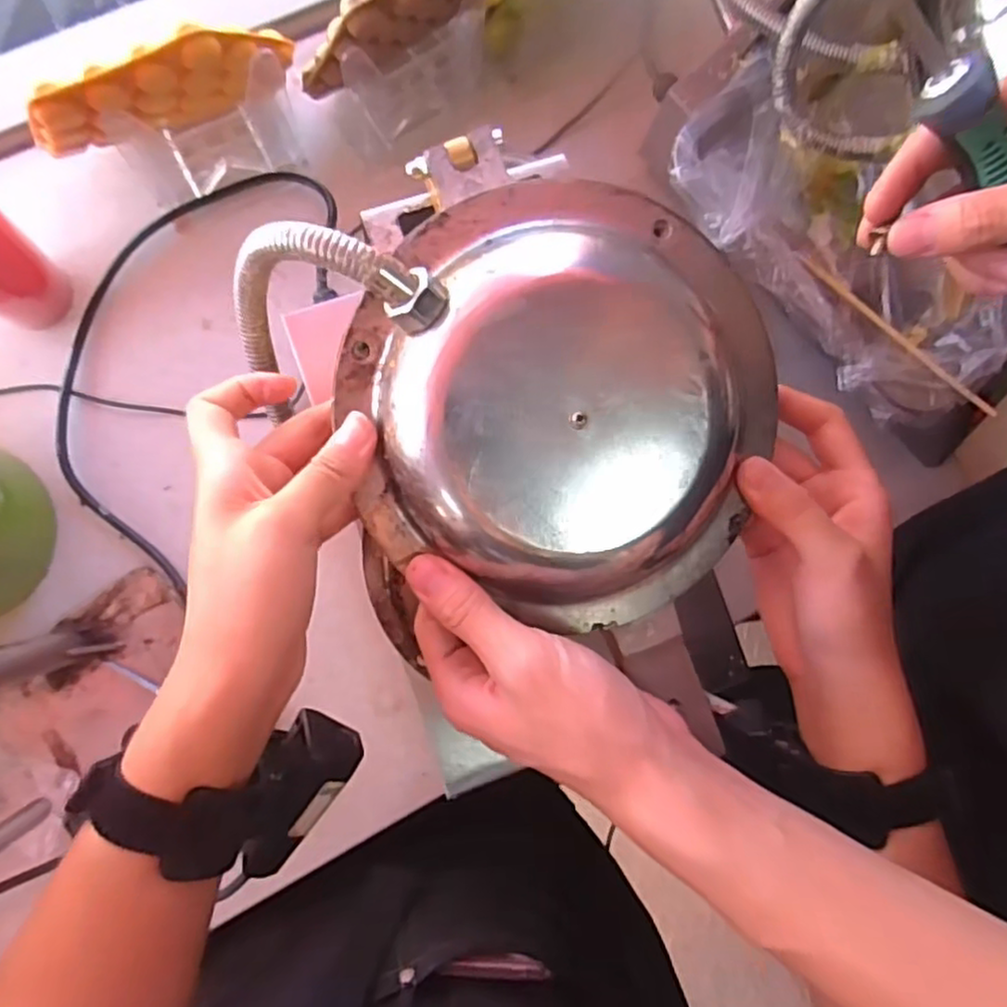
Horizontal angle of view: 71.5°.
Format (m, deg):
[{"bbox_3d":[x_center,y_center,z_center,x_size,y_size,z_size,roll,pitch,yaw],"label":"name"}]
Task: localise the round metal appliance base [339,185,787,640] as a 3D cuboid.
[{"bbox_3d":[0.028,-0.045,0.295,0.177,0.050,0.172,0,85,-5],"label":"round metal appliance base"}]

